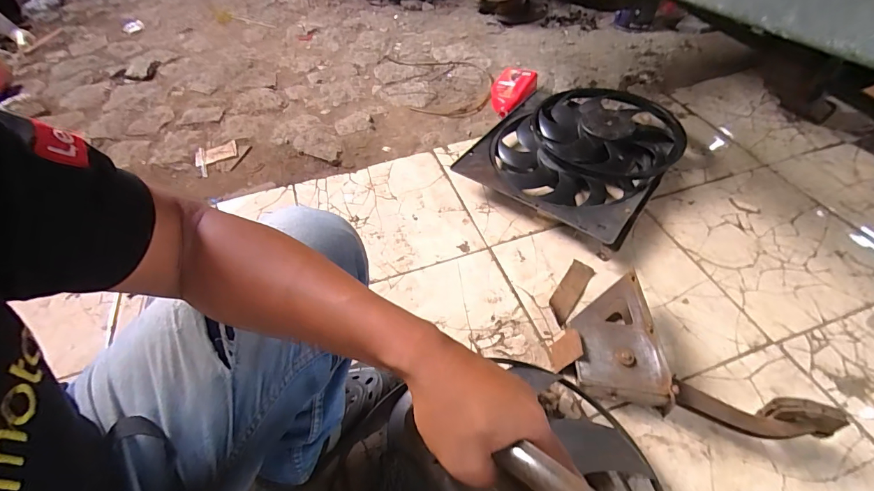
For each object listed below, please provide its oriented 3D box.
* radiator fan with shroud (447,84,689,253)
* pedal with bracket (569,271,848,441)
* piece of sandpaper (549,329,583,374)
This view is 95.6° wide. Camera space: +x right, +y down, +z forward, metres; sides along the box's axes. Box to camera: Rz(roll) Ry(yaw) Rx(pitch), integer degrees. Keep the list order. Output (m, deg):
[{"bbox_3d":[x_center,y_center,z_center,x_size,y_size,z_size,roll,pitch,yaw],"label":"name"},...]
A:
[{"bbox_3d":[0.374,-0.260,1.067,0.445,0.099,0.535,30,59,27],"label":"radiator fan with shroud"},{"bbox_3d":[0.424,0.188,0.688,0.364,0.114,0.222,15,53,18],"label":"pedal with bracket"},{"bbox_3d":[0.231,0.193,0.724,0.011,0.087,0.053,-2,56,-34],"label":"piece of sandpaper"}]

